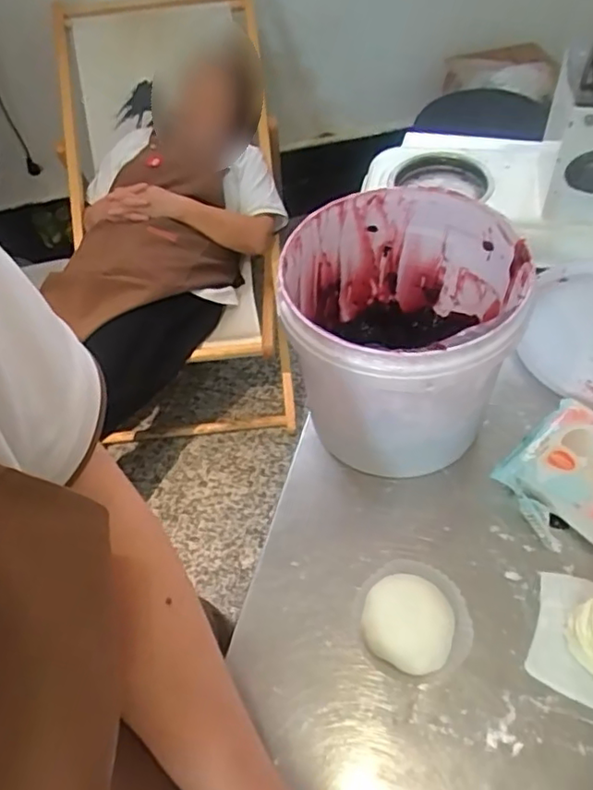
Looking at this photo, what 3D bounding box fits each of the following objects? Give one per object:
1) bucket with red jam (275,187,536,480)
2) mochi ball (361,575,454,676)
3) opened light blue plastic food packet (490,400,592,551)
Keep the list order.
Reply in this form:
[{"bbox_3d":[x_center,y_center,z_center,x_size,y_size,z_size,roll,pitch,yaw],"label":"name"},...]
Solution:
[{"bbox_3d":[0.092,-0.048,0.555,0.188,0.191,0.202,-3,52,4],"label":"bucket with red jam"},{"bbox_3d":[0.089,0.182,0.479,0.068,0.033,0.064,-3,52,4],"label":"mochi ball"},{"bbox_3d":[0.257,0.077,0.535,0.124,0.047,0.130,-34,57,-19],"label":"opened light blue plastic food packet"}]

